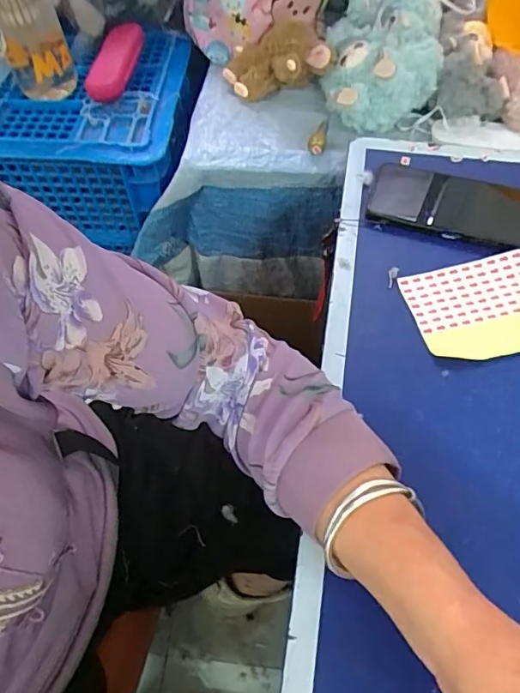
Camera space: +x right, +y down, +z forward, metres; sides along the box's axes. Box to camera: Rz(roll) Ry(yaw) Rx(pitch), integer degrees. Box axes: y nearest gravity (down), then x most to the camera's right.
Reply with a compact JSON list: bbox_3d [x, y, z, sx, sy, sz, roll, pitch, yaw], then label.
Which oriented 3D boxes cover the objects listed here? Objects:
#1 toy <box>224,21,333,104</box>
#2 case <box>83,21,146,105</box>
[{"bbox_3d":[0.021,-0.357,0.637,0.124,0.061,0.094,-10,60,-6],"label":"toy"},{"bbox_3d":[-0.181,-0.369,0.647,0.039,0.037,0.126,18,74,10],"label":"case"}]

